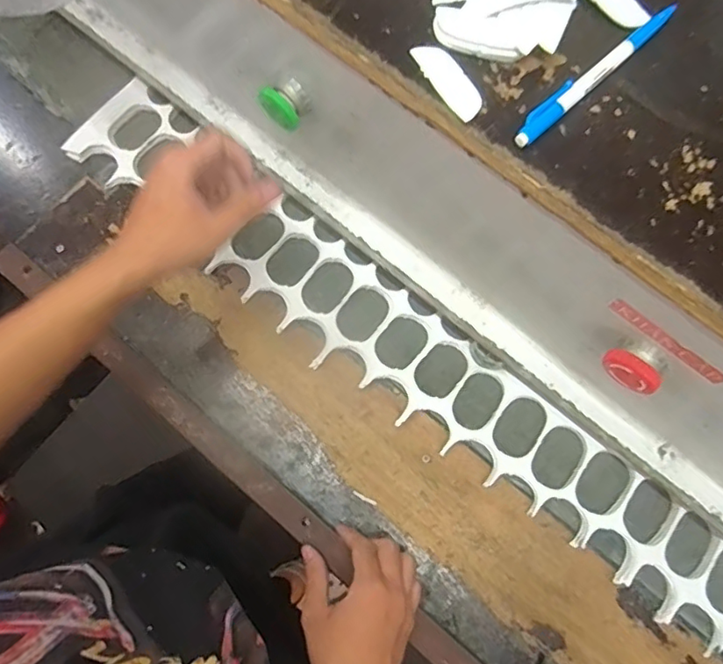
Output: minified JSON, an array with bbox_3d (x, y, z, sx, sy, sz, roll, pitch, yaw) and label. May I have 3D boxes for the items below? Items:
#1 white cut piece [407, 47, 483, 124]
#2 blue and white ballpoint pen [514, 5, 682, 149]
[{"bbox_3d":[0.051,-0.145,0.326,0.019,0.004,0.054,-36,79,7],"label":"white cut piece"},{"bbox_3d":[0.135,-0.149,0.327,0.130,0.011,0.012,-41,80,-11],"label":"blue and white ballpoint pen"}]

